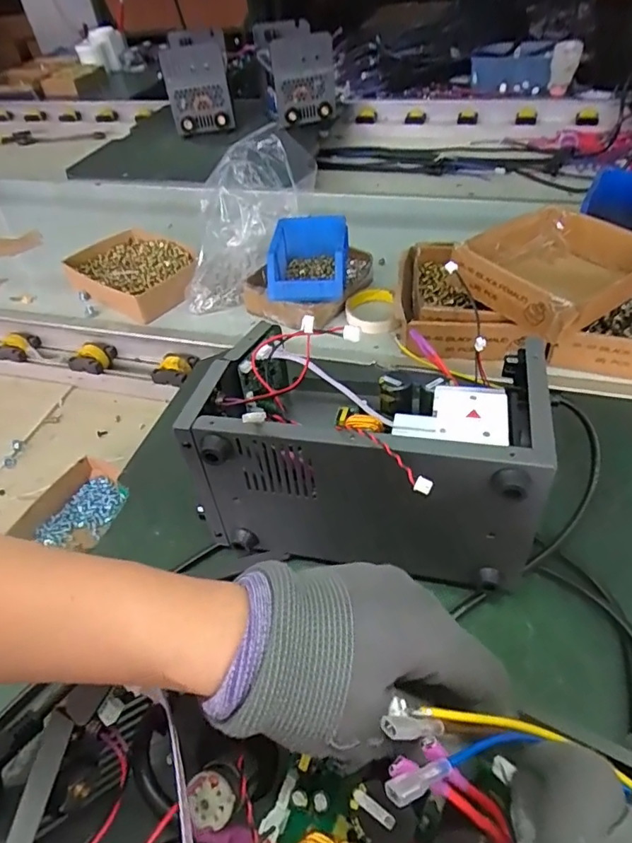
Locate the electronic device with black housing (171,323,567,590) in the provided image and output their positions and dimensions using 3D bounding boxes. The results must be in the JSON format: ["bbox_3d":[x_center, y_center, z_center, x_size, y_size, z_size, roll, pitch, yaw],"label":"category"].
[{"bbox_3d":[0.050,0.028,0.483,0.278,0.174,0.178,10,48,16],"label":"electronic device with black housing"}]

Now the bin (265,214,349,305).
[{"bbox_3d":[-0.009,-0.235,0.777,0.112,0.065,0.142,1,46,8],"label":"bin"}]

